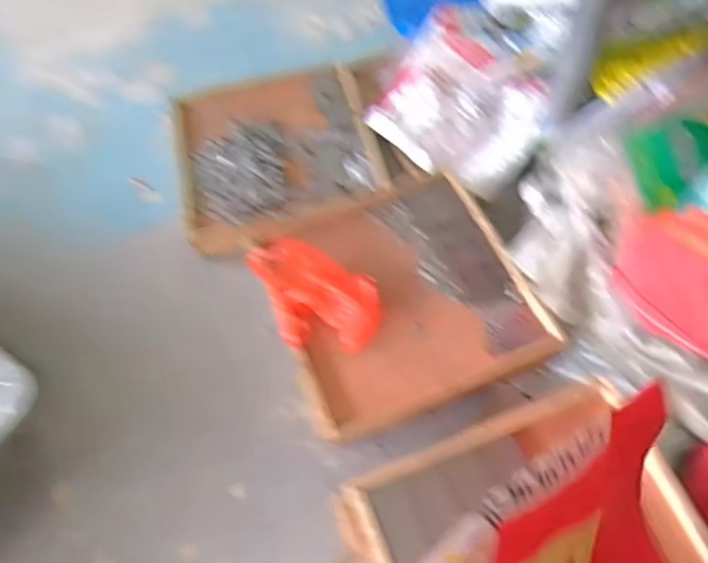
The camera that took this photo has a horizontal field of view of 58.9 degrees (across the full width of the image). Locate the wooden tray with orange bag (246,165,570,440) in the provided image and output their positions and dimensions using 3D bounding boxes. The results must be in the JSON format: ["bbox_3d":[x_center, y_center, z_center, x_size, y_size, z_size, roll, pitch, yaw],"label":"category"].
[{"bbox_3d":[0.070,0.008,1.042,0.400,0.086,0.390,-23,61,-9],"label":"wooden tray with orange bag"}]

